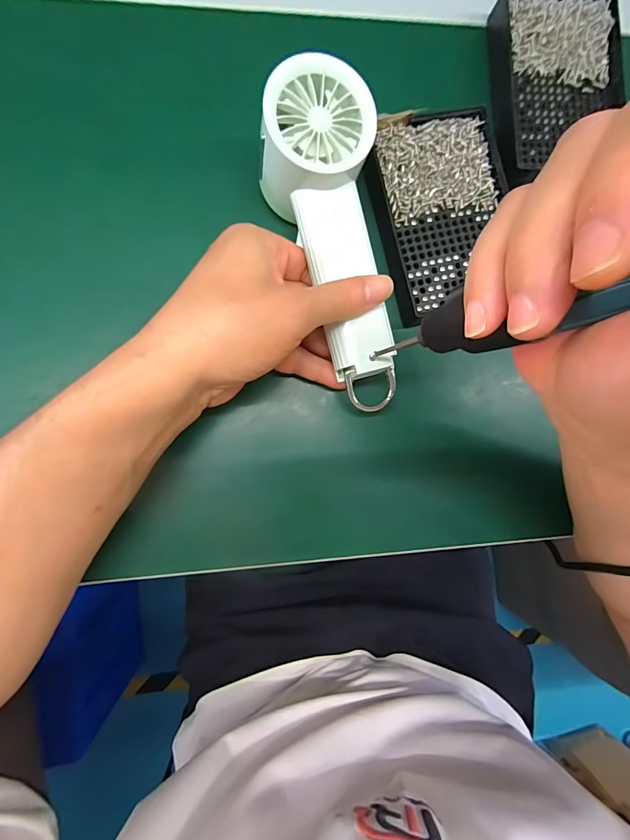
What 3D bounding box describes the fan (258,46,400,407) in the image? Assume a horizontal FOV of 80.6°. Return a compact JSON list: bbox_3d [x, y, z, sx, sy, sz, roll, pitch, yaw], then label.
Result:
[{"bbox_3d":[0.013,-0.101,0.232,0.060,0.048,0.190,-14,96,-8],"label":"fan"}]

